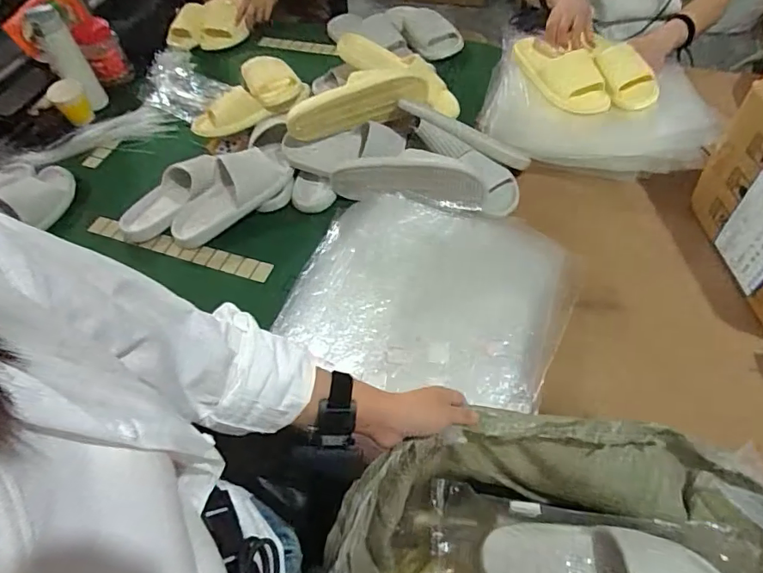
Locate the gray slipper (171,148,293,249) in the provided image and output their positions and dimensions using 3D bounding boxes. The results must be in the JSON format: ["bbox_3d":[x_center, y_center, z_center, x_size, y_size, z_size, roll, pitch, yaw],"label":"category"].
[{"bbox_3d":[-0.284,-0.170,0.918,0.242,0.066,0.108,-35,60,-17],"label":"gray slipper"}]

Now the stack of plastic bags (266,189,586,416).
[{"bbox_3d":[0.077,0.008,0.789,0.409,0.033,0.330,16,59,15],"label":"stack of plastic bags"}]

